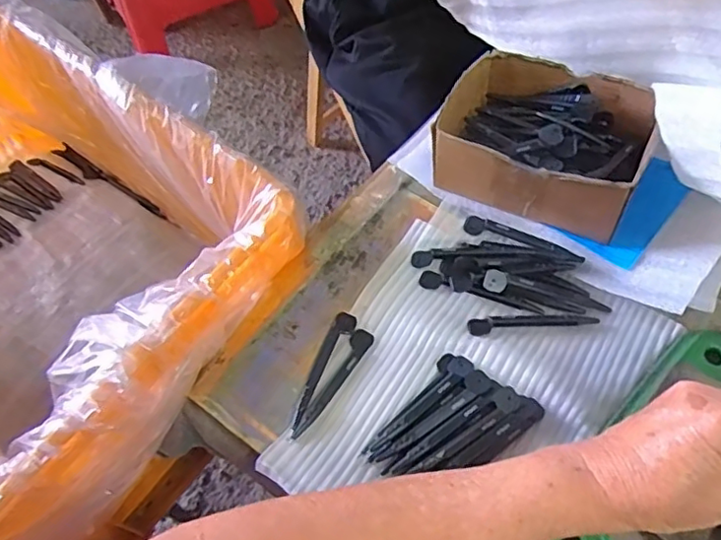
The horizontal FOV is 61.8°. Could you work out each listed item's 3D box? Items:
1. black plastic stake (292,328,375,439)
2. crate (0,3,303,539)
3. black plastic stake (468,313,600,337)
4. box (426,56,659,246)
[{"bbox_3d":[-0.019,0.084,0.447,0.016,0.008,0.098,24,61,19],"label":"black plastic stake"},{"bbox_3d":[-0.320,-0.011,0.580,0.491,0.219,0.357,33,65,21],"label":"crate"},{"bbox_3d":[0.134,0.040,0.469,0.099,0.007,0.016,-7,56,-1],"label":"black plastic stake"},{"bbox_3d":[0.155,-0.113,0.514,0.159,0.062,0.128,22,61,17],"label":"box"}]

